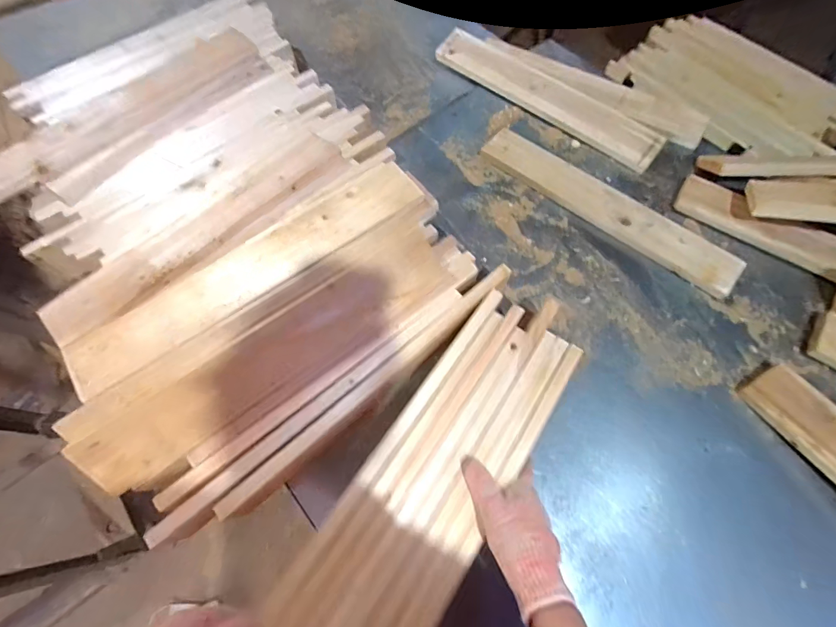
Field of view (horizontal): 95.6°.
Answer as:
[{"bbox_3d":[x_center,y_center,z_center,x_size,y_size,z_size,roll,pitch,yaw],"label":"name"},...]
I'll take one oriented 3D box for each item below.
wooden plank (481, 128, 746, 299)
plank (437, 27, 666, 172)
[{"bbox_3d":[0.344,-0.203,0.701,0.493,0.017,0.091,40,73,15],"label":"wooden plank"},{"bbox_3d":[0.269,-0.465,0.798,0.510,0.022,0.084,36,72,14],"label":"plank"}]

